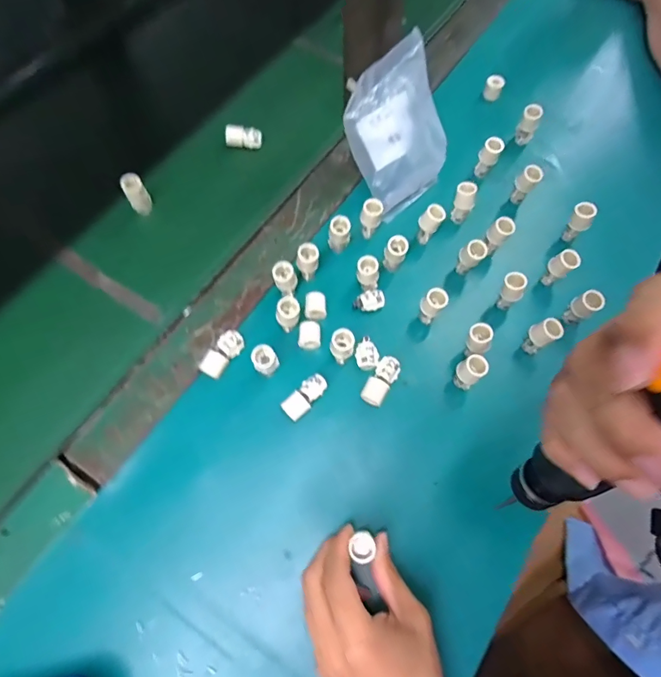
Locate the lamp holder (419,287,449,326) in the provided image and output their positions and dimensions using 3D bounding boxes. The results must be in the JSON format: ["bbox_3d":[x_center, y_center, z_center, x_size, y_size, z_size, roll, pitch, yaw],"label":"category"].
[{"bbox_3d":[0.092,-0.027,0.401,0.020,0.047,0.020,0,68,0],"label":"lamp holder"}]

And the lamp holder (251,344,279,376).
[{"bbox_3d":[-0.055,0.022,0.377,0.020,0.033,0.022,0,68,0],"label":"lamp holder"}]

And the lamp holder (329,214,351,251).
[{"bbox_3d":[0.009,-0.100,0.426,0.020,0.039,0.017,-7,68,-2],"label":"lamp holder"}]

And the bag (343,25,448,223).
[{"bbox_3d":[0.073,-0.207,0.439,0.107,0.138,0.020,-36,31,-8],"label":"bag"}]

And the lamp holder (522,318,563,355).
[{"bbox_3d":[0.183,0.000,0.384,0.020,0.047,0.021,0,68,0],"label":"lamp holder"}]

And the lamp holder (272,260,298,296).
[{"bbox_3d":[-0.041,-0.052,0.410,0.020,0.038,0.024,-16,68,-6],"label":"lamp holder"}]

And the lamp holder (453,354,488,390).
[{"bbox_3d":[0.117,0.030,0.372,0.021,0.042,0.020,0,68,0],"label":"lamp holder"}]

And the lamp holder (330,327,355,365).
[{"bbox_3d":[0.010,0.007,0.378,0.020,0.030,0.021,0,68,0],"label":"lamp holder"}]

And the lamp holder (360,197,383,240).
[{"bbox_3d":[0.040,-0.119,0.436,0.019,0.041,0.019,0,68,0],"label":"lamp holder"}]

